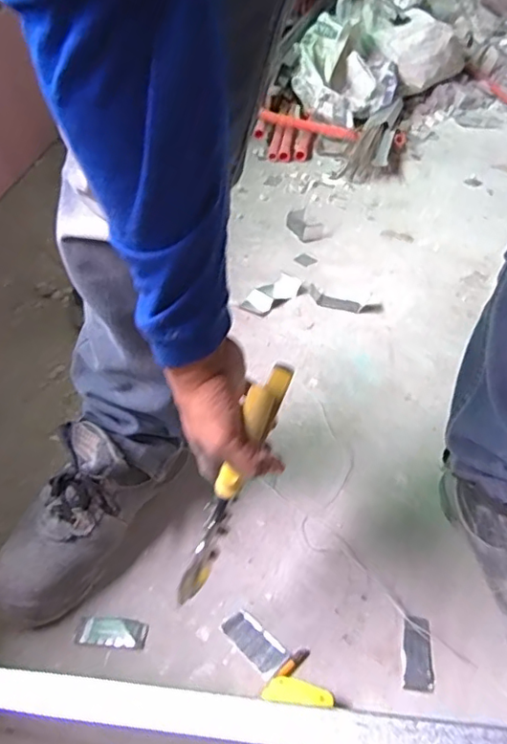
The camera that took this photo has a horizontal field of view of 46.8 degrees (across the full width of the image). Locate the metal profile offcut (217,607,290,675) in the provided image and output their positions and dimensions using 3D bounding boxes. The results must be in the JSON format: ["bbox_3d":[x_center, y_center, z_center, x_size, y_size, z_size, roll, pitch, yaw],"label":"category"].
[{"bbox_3d":[0.000,0.271,0.595,0.066,0.004,0.034,35,53,30],"label":"metal profile offcut"}]

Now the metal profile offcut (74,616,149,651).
[{"bbox_3d":[-0.144,0.265,0.597,0.071,0.004,0.030,5,44,4],"label":"metal profile offcut"}]

